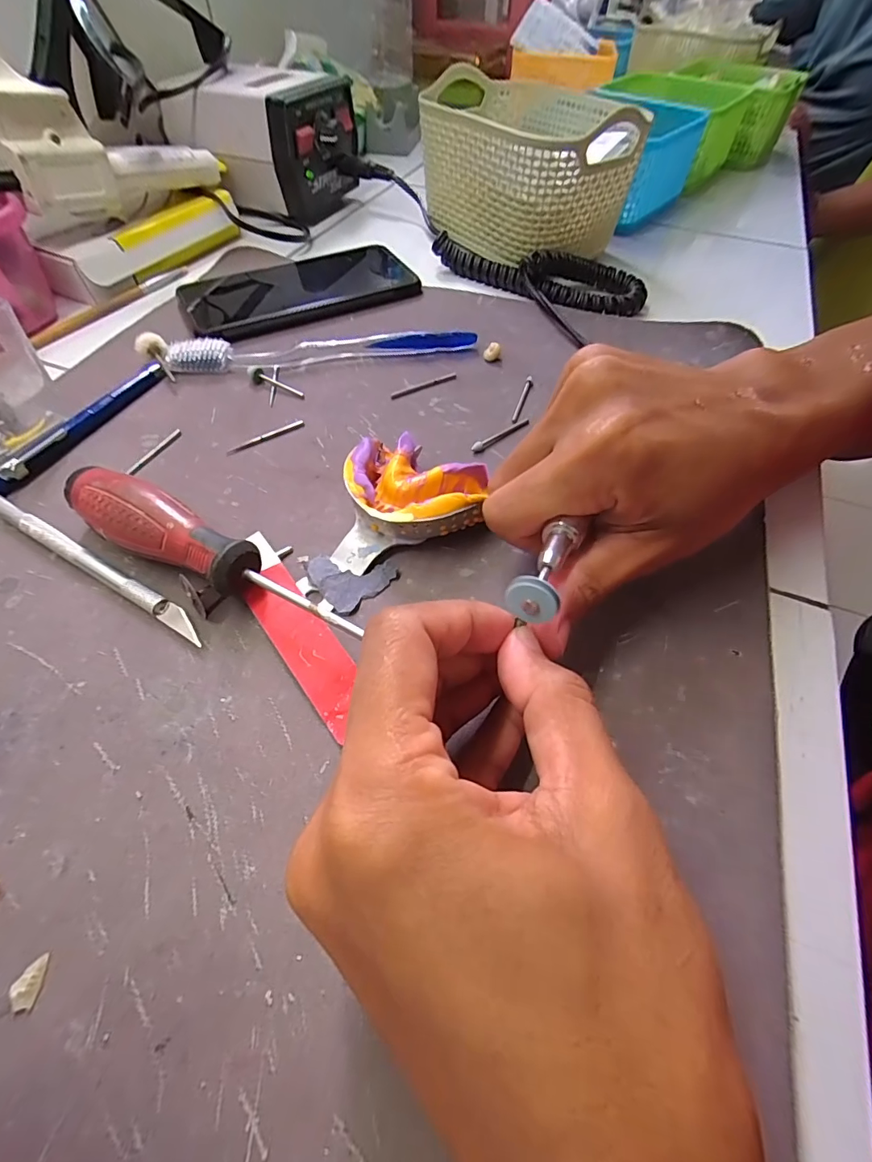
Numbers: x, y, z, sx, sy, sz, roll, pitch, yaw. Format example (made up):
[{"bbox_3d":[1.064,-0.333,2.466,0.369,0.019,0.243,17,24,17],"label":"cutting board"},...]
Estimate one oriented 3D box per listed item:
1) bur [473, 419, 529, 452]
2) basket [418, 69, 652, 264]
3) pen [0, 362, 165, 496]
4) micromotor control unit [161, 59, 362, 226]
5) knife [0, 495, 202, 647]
[{"bbox_3d":[0.035,-0.081,0.253,0.040,0.004,0.006,-32,62,-21],"label":"bur"},{"bbox_3d":[0.067,-0.326,0.371,0.117,0.087,0.176,-29,61,-19],"label":"basket"},{"bbox_3d":[-0.191,-0.081,0.246,0.010,0.010,0.125,19,57,11],"label":"pen"},{"bbox_3d":[-0.152,-0.389,0.414,0.147,0.083,0.101,18,57,10],"label":"micromotor control unit"},{"bbox_3d":[-0.149,-0.008,0.198,0.135,0.007,0.008,27,59,16],"label":"knife"}]

